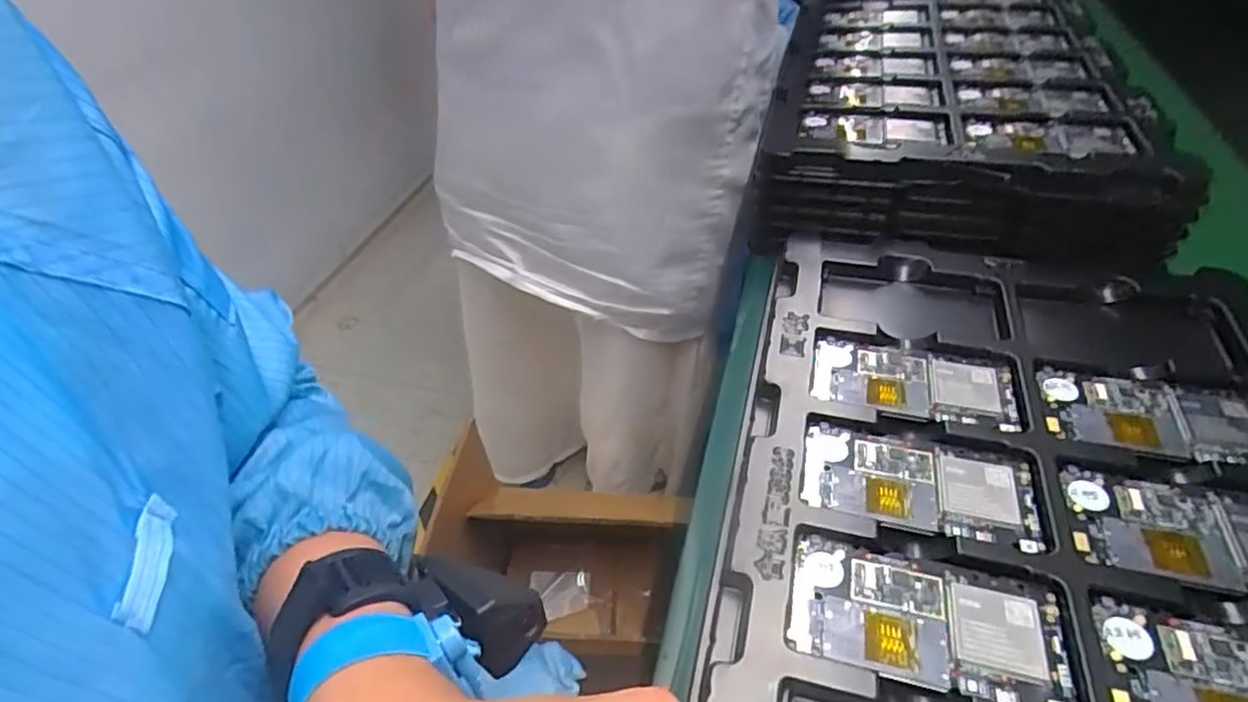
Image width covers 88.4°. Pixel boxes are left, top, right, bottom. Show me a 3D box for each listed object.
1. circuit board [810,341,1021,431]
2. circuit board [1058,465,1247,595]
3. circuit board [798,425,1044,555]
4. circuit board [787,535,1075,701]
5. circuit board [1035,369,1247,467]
[{"bbox_3d":[0.195,0.019,0.434,0.128,0.005,0.065,8,42,13],"label":"circuit board"},{"bbox_3d":[0.310,0.099,0.344,0.123,0.007,0.063,9,43,15],"label":"circuit board"},{"bbox_3d":[0.172,0.076,0.376,0.127,0.005,0.065,9,43,15],"label":"circuit board"},{"bbox_3d":[0.148,0.133,0.317,0.126,0.008,0.065,9,43,15],"label":"circuit board"},{"bbox_3d":[0.332,0.041,0.399,0.126,0.005,0.065,8,42,13],"label":"circuit board"}]

